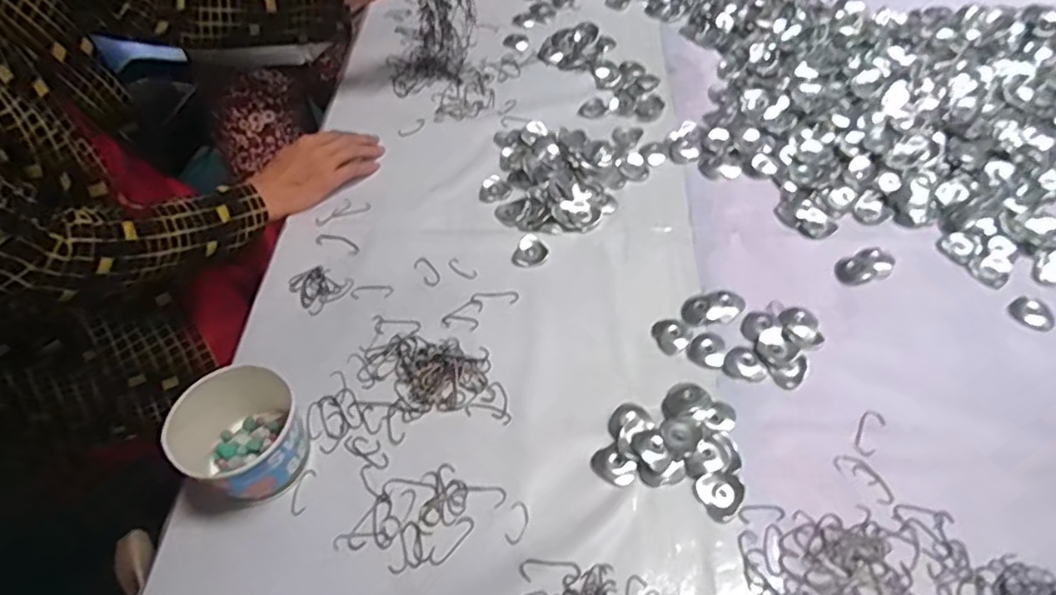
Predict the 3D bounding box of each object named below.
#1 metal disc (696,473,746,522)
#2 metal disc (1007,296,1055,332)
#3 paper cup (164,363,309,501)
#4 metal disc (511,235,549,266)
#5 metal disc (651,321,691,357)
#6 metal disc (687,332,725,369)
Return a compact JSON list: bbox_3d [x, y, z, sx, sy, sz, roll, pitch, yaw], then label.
[{"bbox_3d":[0.153,0.154,0.494,0.036,0.004,0.034,-1,51,2],"label":"metal disc"},{"bbox_3d":[0.476,0.015,0.595,0.036,0.005,0.037,-1,51,2],"label":"metal disc"},{"bbox_3d":[-0.225,0.111,0.502,0.083,0.073,0.085,-1,51,2],"label":"paper cup"},{"bbox_3d":[0.004,-0.048,0.659,0.033,0.005,0.041,19,54,17],"label":"metal disc"},{"bbox_3d":[0.136,0.036,0.592,0.033,0.008,0.034,-1,51,2],"label":"metal disc"},{"bbox_3d":[0.166,0.047,0.581,0.032,0.010,0.035,-1,51,2],"label":"metal disc"}]

